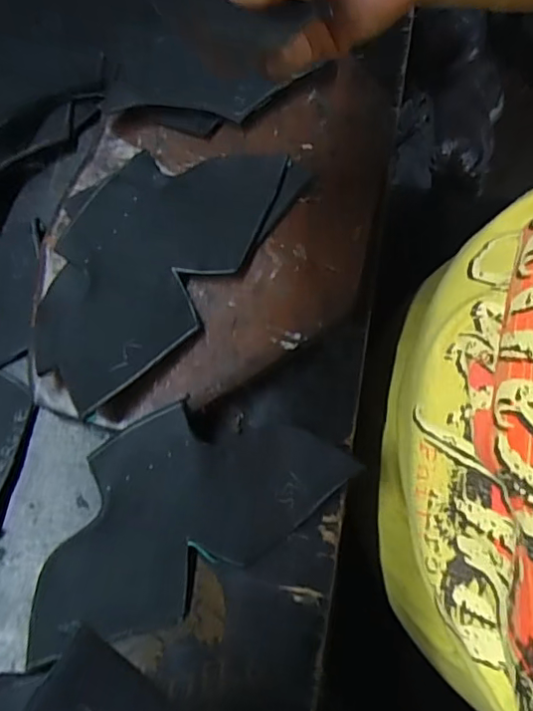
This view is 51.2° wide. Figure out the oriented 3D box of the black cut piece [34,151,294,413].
[{"bbox_3d":[-0.066,-0.056,0.302,0.090,0.012,0.163,30,75,9],"label":"black cut piece"}]

